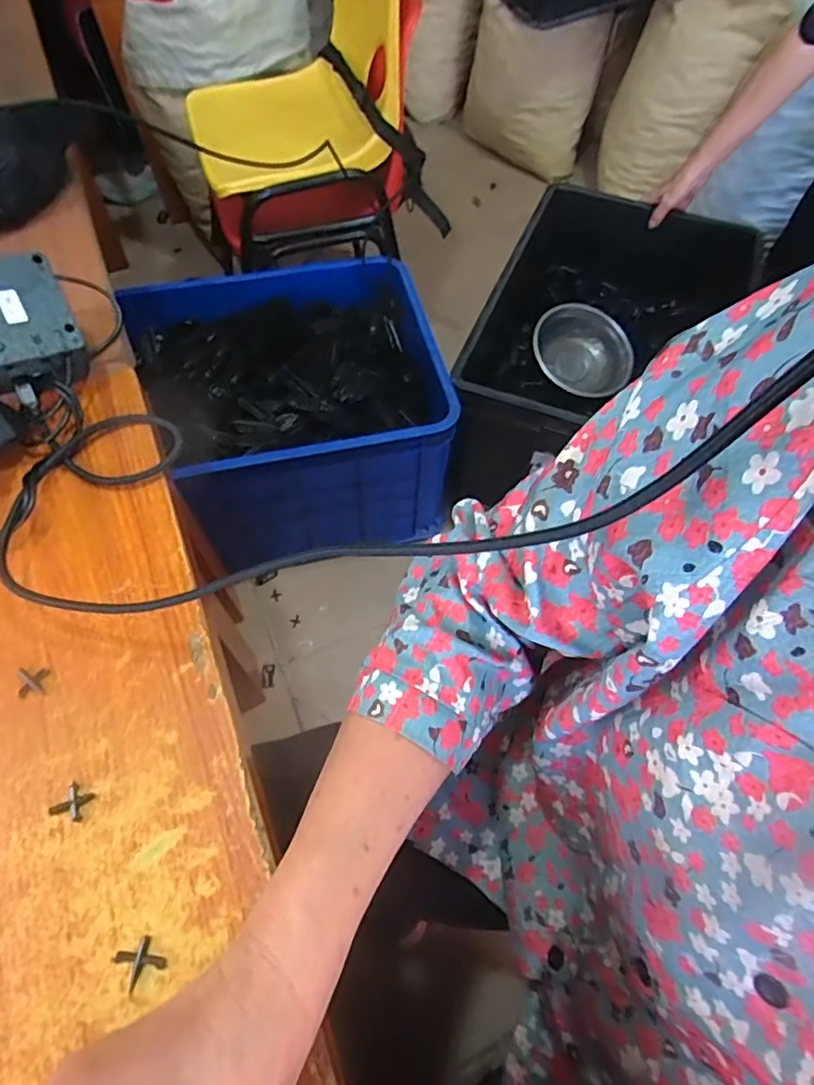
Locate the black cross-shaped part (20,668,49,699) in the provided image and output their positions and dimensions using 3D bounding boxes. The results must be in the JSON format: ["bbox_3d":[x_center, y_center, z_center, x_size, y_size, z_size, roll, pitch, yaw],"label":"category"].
[{"bbox_3d":[-0.216,0.079,0.327,0.016,0.004,0.017,-9,60,-6],"label":"black cross-shaped part"}]

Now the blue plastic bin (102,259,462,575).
[{"bbox_3d":[-0.190,-0.224,0.996,0.448,0.279,0.430,-13,61,-9],"label":"blue plastic bin"}]

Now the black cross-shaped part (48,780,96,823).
[{"bbox_3d":[-0.175,0.136,0.296,0.017,0.004,0.017,25,62,13],"label":"black cross-shaped part"}]

